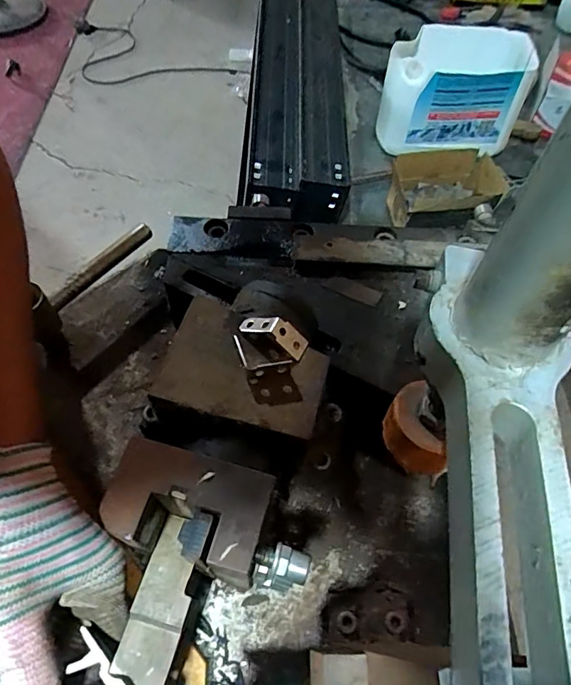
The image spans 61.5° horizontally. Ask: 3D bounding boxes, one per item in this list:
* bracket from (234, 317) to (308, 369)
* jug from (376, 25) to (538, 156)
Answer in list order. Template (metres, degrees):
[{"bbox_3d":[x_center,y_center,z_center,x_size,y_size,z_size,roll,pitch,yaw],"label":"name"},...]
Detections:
[{"bbox_3d":[-0.013,0.004,0.314,0.046,0.021,0.037,21,60,8],"label":"bracket"},{"bbox_3d":[0.240,-0.371,0.712,0.193,0.142,0.105,4,59,-2],"label":"jug"}]

